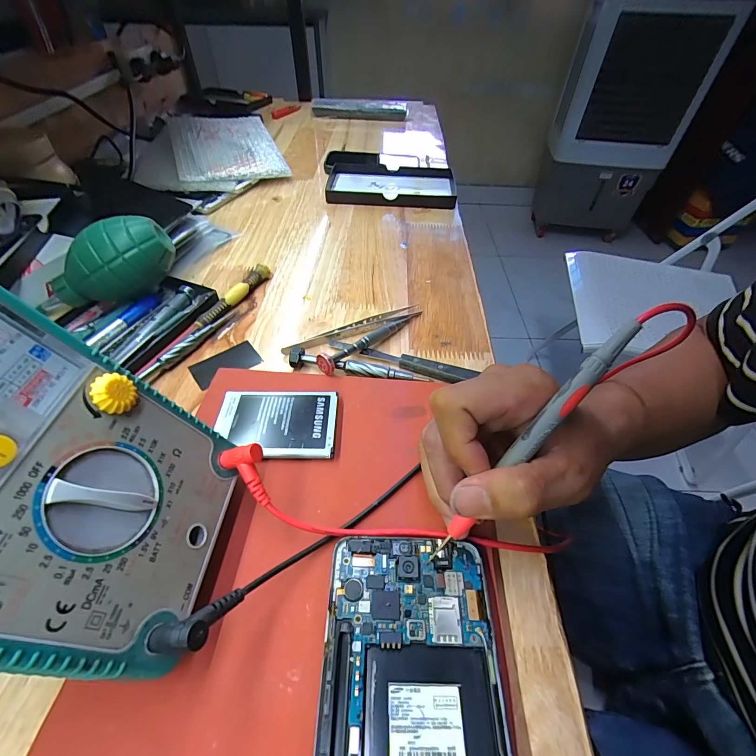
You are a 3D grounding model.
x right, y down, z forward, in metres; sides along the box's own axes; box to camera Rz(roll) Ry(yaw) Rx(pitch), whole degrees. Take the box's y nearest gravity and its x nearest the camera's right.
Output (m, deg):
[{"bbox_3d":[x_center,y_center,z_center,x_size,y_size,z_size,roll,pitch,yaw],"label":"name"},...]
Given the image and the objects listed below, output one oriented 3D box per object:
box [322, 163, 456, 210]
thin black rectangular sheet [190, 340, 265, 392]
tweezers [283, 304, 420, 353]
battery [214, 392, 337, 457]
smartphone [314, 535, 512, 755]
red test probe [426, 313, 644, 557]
[{"bbox_3d":[0.018,-0.269,0.513,0.174,0.022,0.113,3,48,-1],"label":"box"},{"bbox_3d":[-0.123,-0.011,0.296,0.051,0.005,0.034,-29,56,-26],"label":"thin black rectangular sheet"},{"bbox_3d":[-0.019,-0.043,0.320,0.130,0.008,0.014,-19,52,-20],"label":"tweezers"},{"bbox_3d":[-0.068,0.031,0.245,0.079,0.009,0.051,1,48,-2],"label":"battery"},{"bbox_3d":[0.014,0.142,0.149,0.077,0.005,0.146,3,48,-1],"label":"smartphone"},{"bbox_3d":[0.071,0.033,0.173,0.009,0.144,0.013,42,18,29],"label":"red test probe"}]

